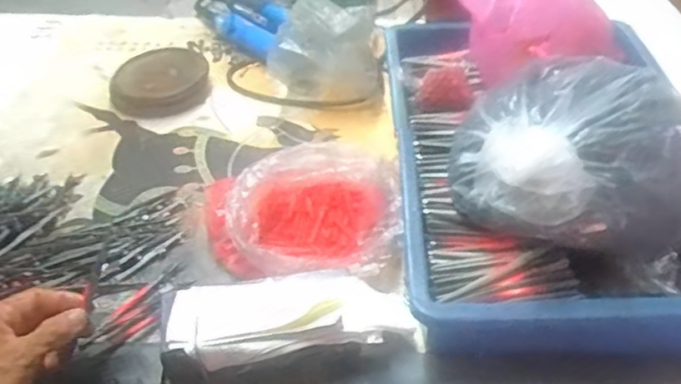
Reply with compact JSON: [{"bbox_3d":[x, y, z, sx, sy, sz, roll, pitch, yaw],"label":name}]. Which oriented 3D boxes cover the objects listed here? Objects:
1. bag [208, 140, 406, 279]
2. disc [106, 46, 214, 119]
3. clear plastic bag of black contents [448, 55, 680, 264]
[{"bbox_3d":[-0.034,0.018,0.550,0.169,0.079,0.123,-3,43,-2],"label":"bag"},{"bbox_3d":[-0.220,-0.139,0.771,0.118,0.018,0.120,-8,43,-7],"label":"disc"},{"bbox_3d":[0.195,-0.037,0.511,0.211,0.085,0.187,-14,44,-14],"label":"clear plastic bag of black contents"}]

